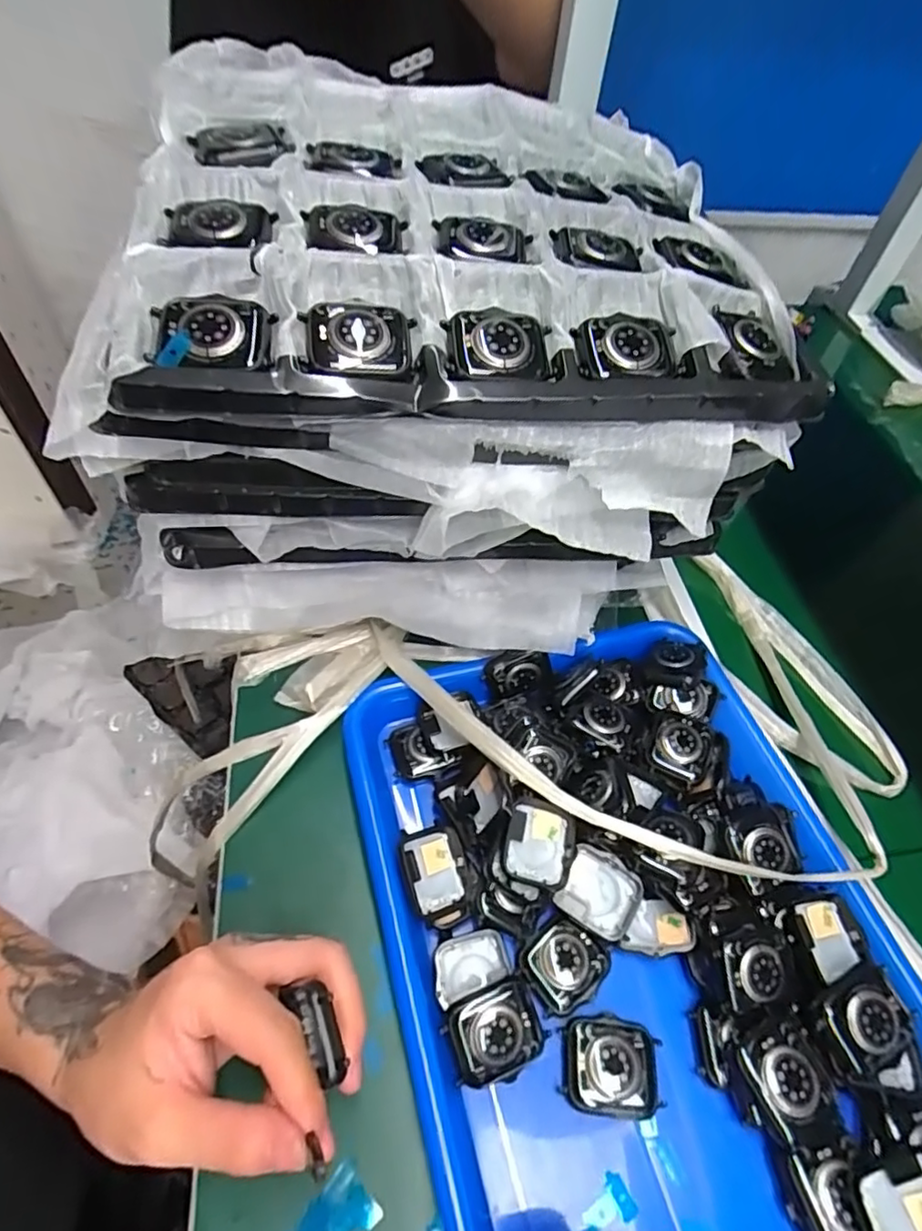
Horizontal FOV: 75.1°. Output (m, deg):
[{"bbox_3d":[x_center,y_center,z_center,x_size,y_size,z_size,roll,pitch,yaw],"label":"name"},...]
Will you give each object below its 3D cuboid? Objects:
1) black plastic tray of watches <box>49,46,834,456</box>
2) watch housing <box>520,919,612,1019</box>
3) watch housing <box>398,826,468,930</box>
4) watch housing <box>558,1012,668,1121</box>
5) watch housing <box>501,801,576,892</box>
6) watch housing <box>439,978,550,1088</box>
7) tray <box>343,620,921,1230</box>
[{"bbox_3d":[-0.012,-0.208,0.319,0.330,0.057,0.285,-2,53,-6],"label":"black plastic tray of watches"},{"bbox_3d":[0.054,0.178,0.307,0.041,0.007,0.035,-27,59,-22],"label":"watch housing"},{"bbox_3d":[-0.012,0.139,0.322,0.034,0.010,0.048,-9,66,-35],"label":"watch housing"},{"bbox_3d":[0.071,0.214,0.285,0.045,0.012,0.038,6,53,1],"label":"watch housing"},{"bbox_3d":[0.041,0.122,0.320,0.037,0.015,0.041,13,53,6],"label":"watch housing"},{"bbox_3d":[0.016,0.199,0.285,0.044,0.014,0.035,-17,56,-15],"label":"watch housing"},{"bbox_3d":[0.087,0.157,0.312,0.244,0.042,0.324,-12,55,-12],"label":"tray"}]

